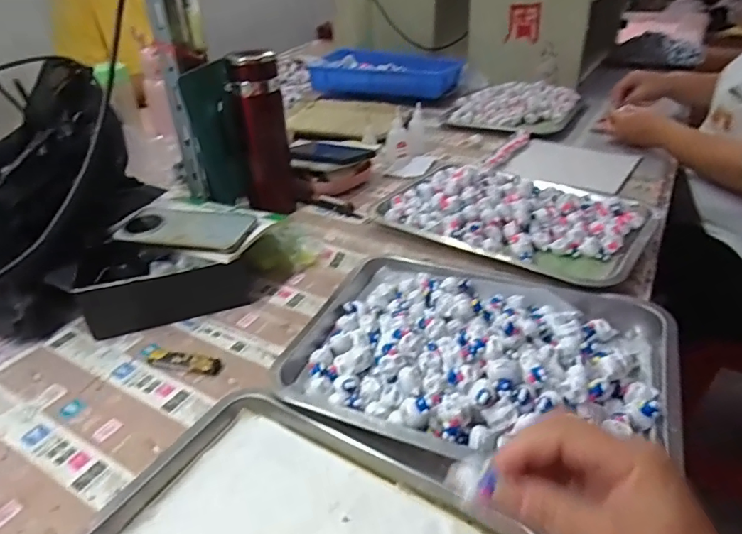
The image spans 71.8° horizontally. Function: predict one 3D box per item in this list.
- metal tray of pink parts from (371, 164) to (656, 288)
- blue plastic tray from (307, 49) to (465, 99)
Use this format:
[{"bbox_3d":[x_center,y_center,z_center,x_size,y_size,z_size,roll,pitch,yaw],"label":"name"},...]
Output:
[{"bbox_3d":[0.195,-0.082,0.710,0.341,0.039,0.235,20,40,30],"label":"metal tray of pink parts"},{"bbox_3d":[0.040,-0.508,1.328,0.371,0.061,0.211,10,36,17],"label":"blue plastic tray"}]

